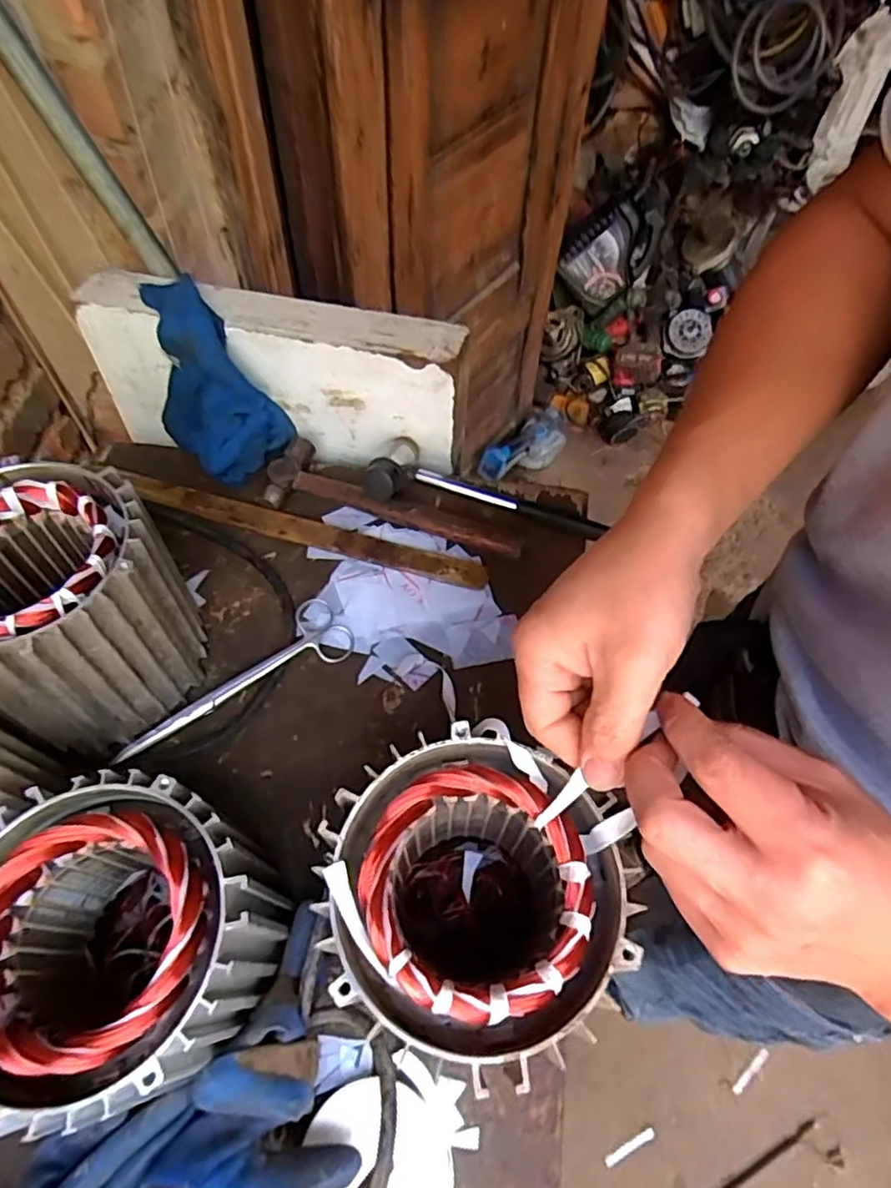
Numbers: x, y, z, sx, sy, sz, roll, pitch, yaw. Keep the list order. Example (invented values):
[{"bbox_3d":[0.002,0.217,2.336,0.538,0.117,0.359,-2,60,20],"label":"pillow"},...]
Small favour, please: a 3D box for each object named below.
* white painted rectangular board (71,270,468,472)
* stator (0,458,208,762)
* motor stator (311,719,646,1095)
[{"bbox_3d":[-0.149,-0.192,0.573,0.320,0.136,0.076,3,57,0],"label":"white painted rectangular board"},{"bbox_3d":[-0.247,0.012,0.423,0.132,0.148,0.124,-36,65,-22],"label":"stator"},{"bbox_3d":[0.015,0.166,0.351,0.126,0.164,0.128,-32,63,-20],"label":"motor stator"}]

